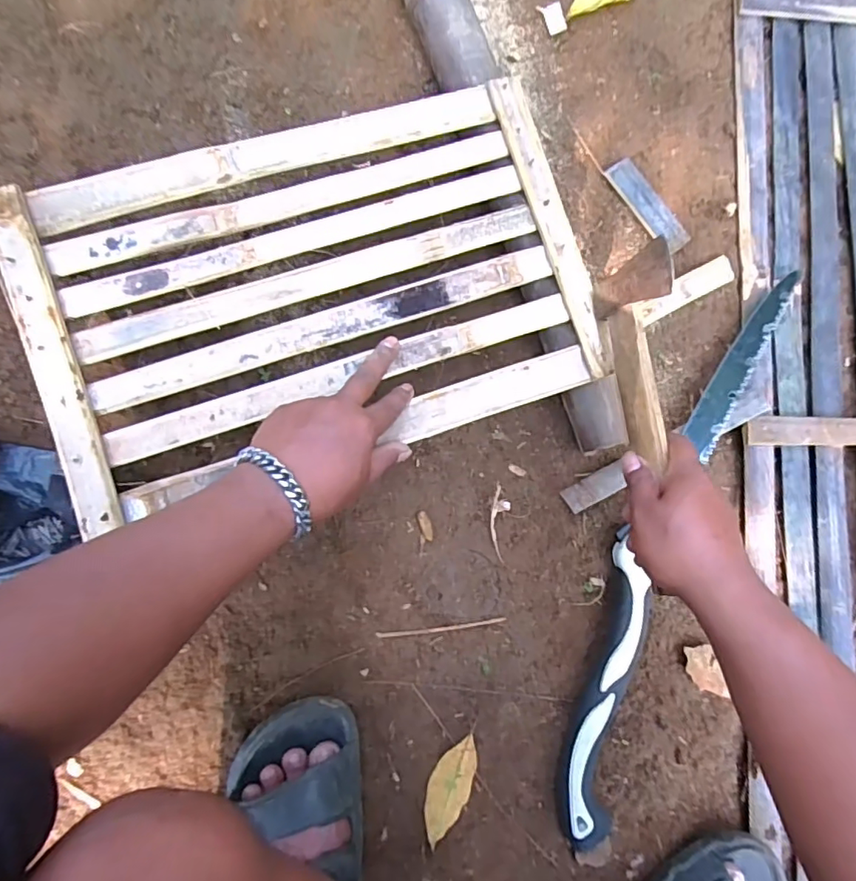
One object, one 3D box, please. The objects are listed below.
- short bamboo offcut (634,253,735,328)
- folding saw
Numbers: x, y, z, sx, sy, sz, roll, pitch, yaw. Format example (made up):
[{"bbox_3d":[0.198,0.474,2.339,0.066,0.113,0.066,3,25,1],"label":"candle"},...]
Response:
[{"bbox_3d":[0.266,-0.156,0.564,0.121,0.015,0.029,-28,90,-6],"label":"short bamboo offcut"},{"bbox_3d":[0.239,0.103,0.544,0.084,0.028,0.593,21,85,-4],"label":"folding saw"}]

